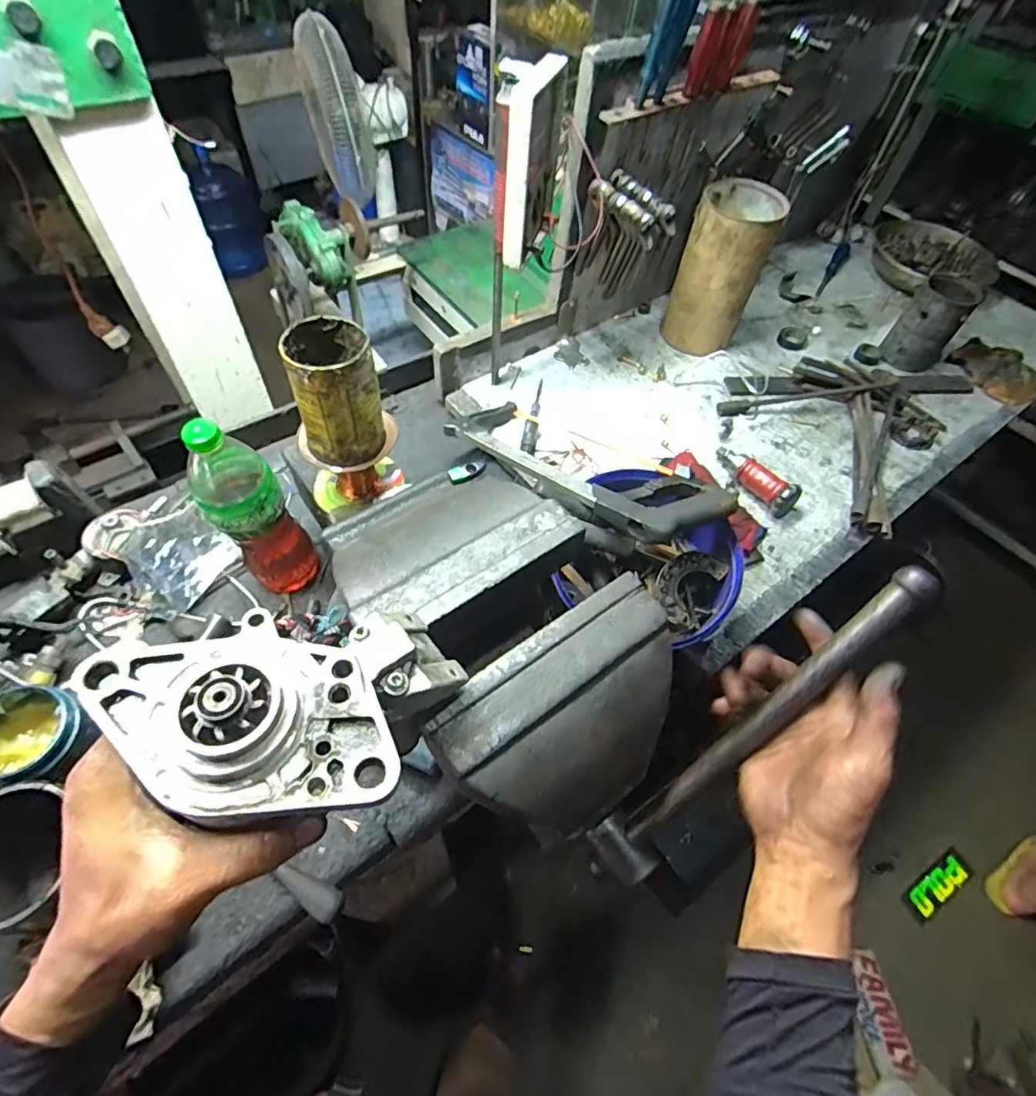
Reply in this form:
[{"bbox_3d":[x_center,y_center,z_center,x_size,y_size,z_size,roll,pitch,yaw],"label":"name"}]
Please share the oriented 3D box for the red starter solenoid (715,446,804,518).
[{"bbox_3d":[0.342,-0.104,0.814,0.044,0.045,0.136,-30,64,-23],"label":"red starter solenoid"}]

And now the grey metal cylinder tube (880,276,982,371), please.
[{"bbox_3d":[0.722,-0.394,0.974,0.092,0.125,0.098,39,61,19],"label":"grey metal cylinder tube"}]

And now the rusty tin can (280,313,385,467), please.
[{"bbox_3d":[-0.168,-0.145,0.518,0.075,0.110,0.085,-9,57,-11],"label":"rusty tin can"}]

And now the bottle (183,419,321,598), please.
[{"bbox_3d":[-0.291,-0.039,0.613,0.075,0.259,0.074,-25,62,-21],"label":"bottle"}]

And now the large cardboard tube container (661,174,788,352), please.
[{"bbox_3d":[0.334,-0.460,0.933,0.126,0.223,0.131,22,57,9],"label":"large cardboard tube container"}]

